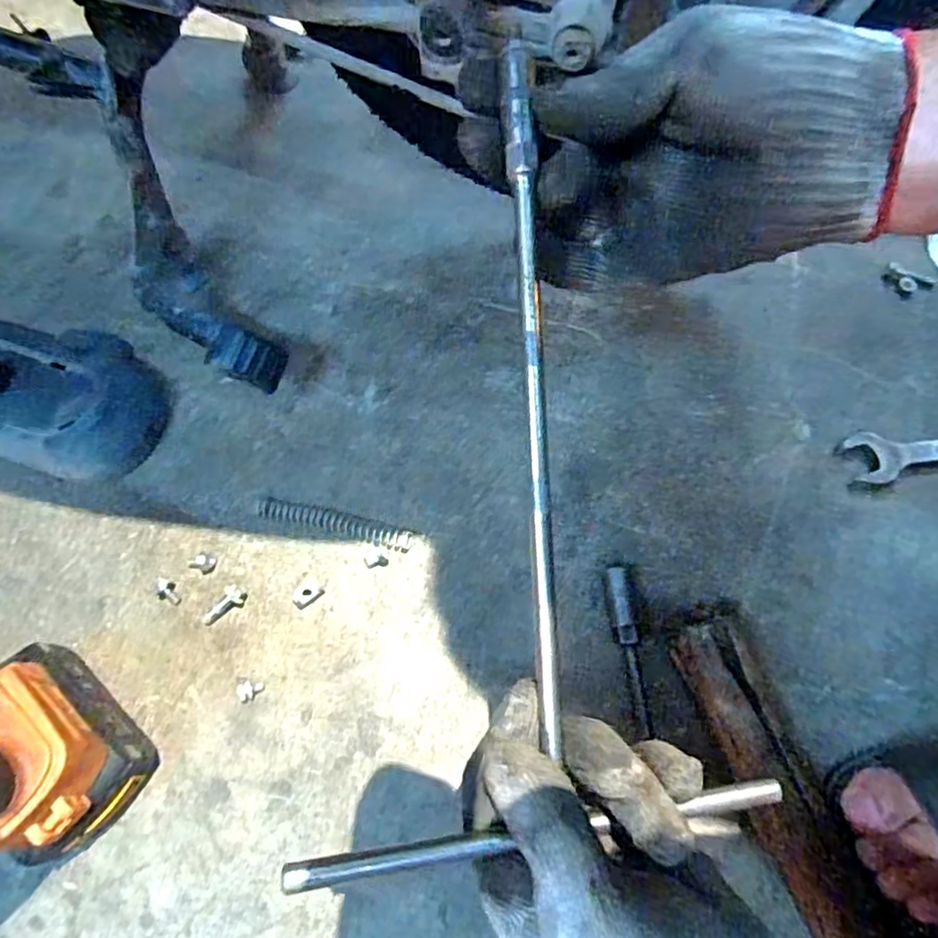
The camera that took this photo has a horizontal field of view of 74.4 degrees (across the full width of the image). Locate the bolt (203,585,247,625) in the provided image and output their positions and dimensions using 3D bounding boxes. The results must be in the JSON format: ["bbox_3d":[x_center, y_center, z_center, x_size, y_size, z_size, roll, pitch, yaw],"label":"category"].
[{"bbox_3d":[-0.167,0.092,0.417,0.032,0.012,0.014,-34,72,-10],"label":"bolt"}]

